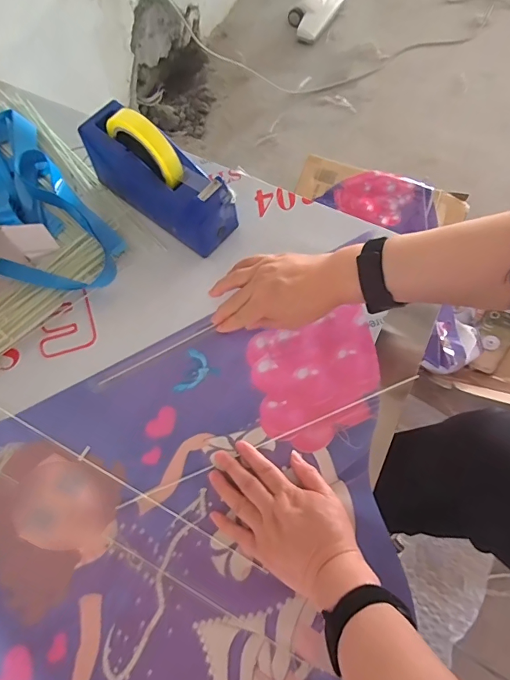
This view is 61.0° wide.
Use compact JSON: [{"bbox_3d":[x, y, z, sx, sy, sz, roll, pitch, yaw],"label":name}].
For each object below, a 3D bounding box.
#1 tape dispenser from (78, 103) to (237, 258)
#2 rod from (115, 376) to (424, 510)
[{"bbox_3d":[-0.121,-0.207,0.538,0.197,0.129,0.065,35,72,12],"label":"tape dispenser"},{"bbox_3d":[0.021,0.109,0.477,0.358,0.010,0.006,-22,71,-7],"label":"rod"}]

